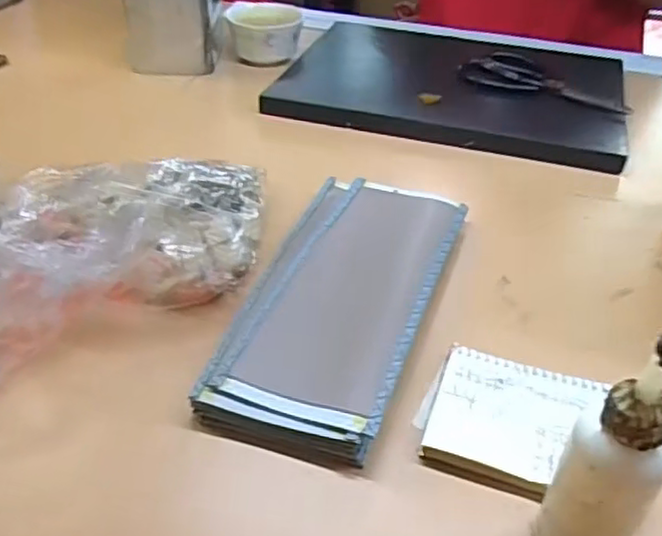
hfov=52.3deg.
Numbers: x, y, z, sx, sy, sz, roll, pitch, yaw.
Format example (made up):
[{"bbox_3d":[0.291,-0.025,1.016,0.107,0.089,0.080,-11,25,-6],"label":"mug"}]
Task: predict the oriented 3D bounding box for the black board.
[{"bbox_3d":[0.150,-0.228,0.828,0.400,0.027,0.300,12,39,13],"label":"black board"}]

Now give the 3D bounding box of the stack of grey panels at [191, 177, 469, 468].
[{"bbox_3d":[0.013,0.014,0.518,0.127,0.024,0.294,14,39,15],"label":"stack of grey panels"}]

